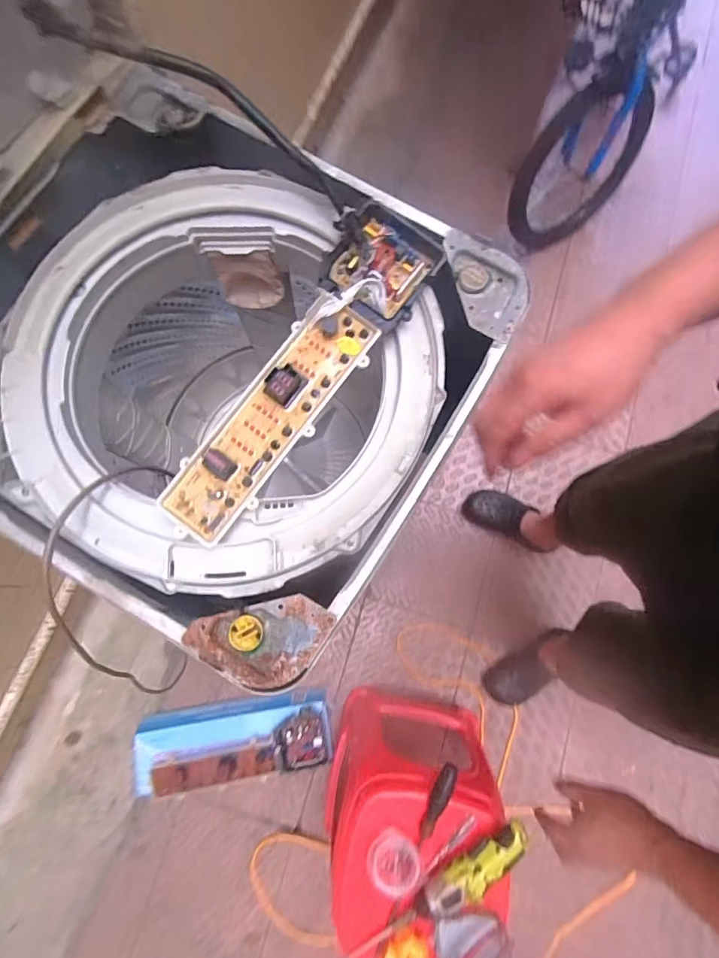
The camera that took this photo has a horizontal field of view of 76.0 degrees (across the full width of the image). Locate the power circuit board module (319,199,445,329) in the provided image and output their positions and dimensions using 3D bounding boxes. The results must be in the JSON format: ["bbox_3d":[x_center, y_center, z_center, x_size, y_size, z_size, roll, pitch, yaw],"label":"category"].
[{"bbox_3d":[0.019,-0.247,0.534,0.127,0.034,0.126,33,81,7],"label":"power circuit board module"}]

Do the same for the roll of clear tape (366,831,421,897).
[{"bbox_3d":[0.055,0.602,0.719,0.080,0.022,0.078,-4,56,6],"label":"roll of clear tape"}]

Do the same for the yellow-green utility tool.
[{"bbox_3d":[0.176,0.610,0.711,0.203,0.039,0.056,-29,79,-5],"label":"yellow-green utility tool"}]

